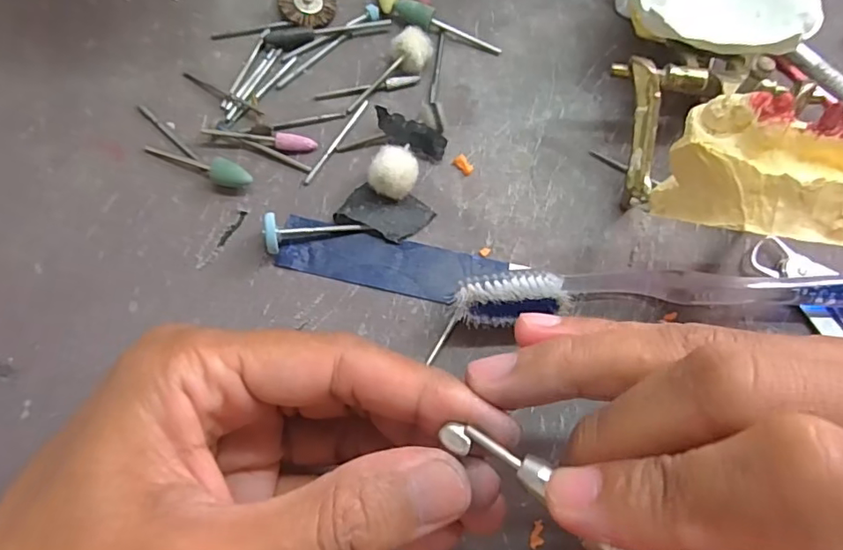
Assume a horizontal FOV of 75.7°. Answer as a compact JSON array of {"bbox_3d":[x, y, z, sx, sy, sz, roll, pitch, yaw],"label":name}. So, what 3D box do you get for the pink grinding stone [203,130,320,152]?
[{"bbox_3d":[-0.064,-0.053,0.213,0.044,0.007,0.006,6,69,1],"label":"pink grinding stone"}]

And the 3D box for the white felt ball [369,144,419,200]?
[{"bbox_3d":[-0.010,-0.038,0.204,0.016,0.014,0.017,0,69,-1],"label":"white felt ball"}]

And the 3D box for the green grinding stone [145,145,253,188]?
[{"bbox_3d":[-0.087,-0.042,0.208,0.047,0.008,0.008,18,70,19],"label":"green grinding stone"}]

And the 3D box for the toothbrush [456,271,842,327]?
[{"bbox_3d":[0.104,0.004,0.190,0.183,0.023,0.021,-4,69,-2],"label":"toothbrush"}]

